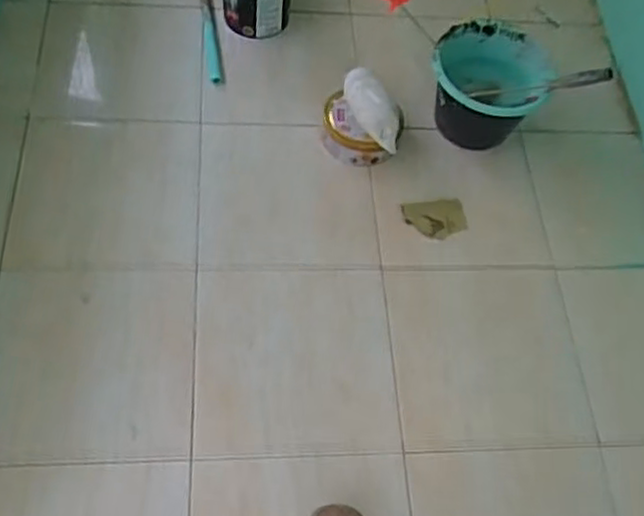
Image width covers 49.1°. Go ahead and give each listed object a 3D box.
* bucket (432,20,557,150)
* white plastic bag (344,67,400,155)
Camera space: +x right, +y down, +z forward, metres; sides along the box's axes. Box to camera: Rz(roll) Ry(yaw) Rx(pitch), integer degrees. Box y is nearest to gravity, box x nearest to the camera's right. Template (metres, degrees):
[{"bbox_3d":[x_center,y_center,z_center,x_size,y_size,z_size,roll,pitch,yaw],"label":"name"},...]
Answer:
[{"bbox_3d":[0.388,-0.407,1.649,0.257,0.177,0.266,3,61,-5],"label":"bucket"},{"bbox_3d":[0.116,-0.347,1.579,0.089,0.080,0.214,-17,64,-15],"label":"white plastic bag"}]

